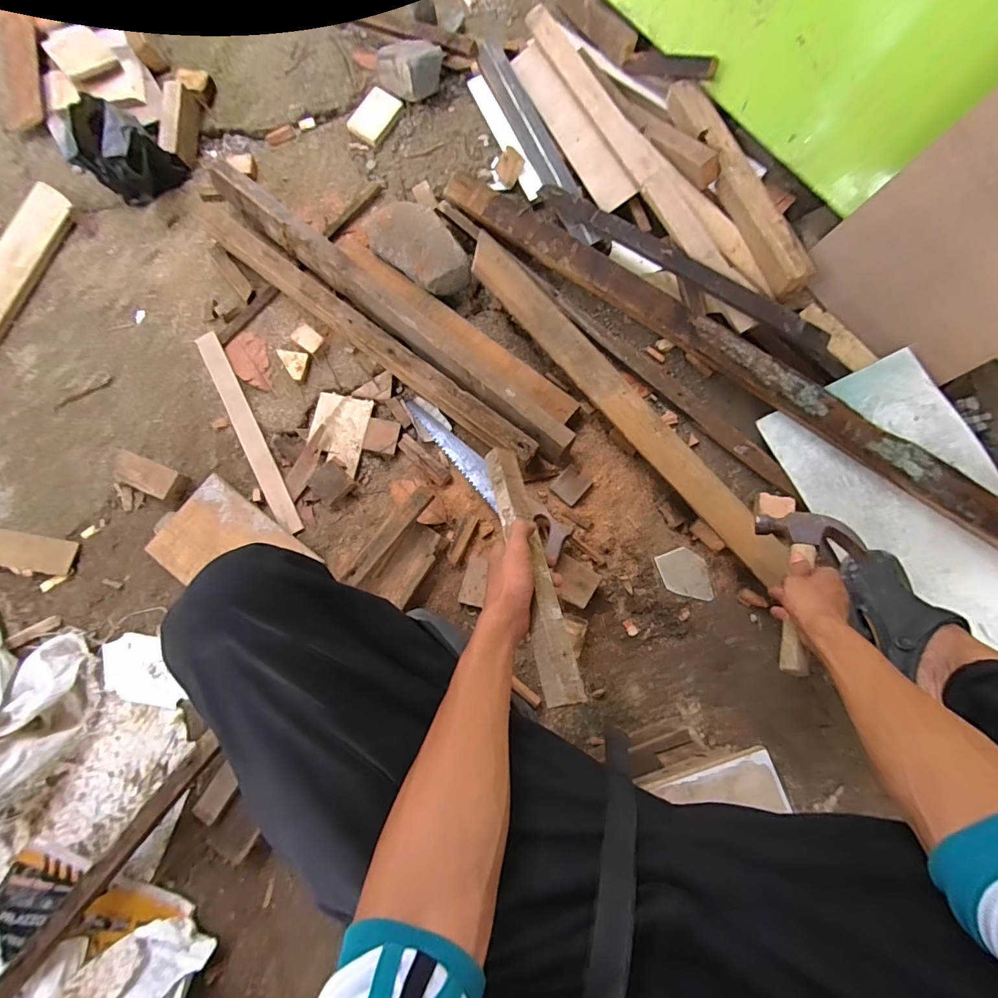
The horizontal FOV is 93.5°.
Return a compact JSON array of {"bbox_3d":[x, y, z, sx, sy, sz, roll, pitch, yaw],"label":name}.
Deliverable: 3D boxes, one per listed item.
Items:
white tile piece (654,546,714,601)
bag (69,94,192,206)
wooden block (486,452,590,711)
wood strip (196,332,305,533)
[{"bbox_3d":[0.315,0.130,0.790,0.074,0.011,0.092,-19,77,-3],"label":"white tile piece"},{"bbox_3d":[-0.746,-0.697,0.941,0.108,0.131,0.154,10,77,4],"label":"bag"},{"bbox_3d":[0.033,0.066,0.517,0.039,0.021,0.303,-13,58,-2],"label":"wooden block"},{"bbox_3d":[-0.464,-0.129,0.869,0.040,0.010,0.435,-29,77,-6],"label":"wood strip"}]

